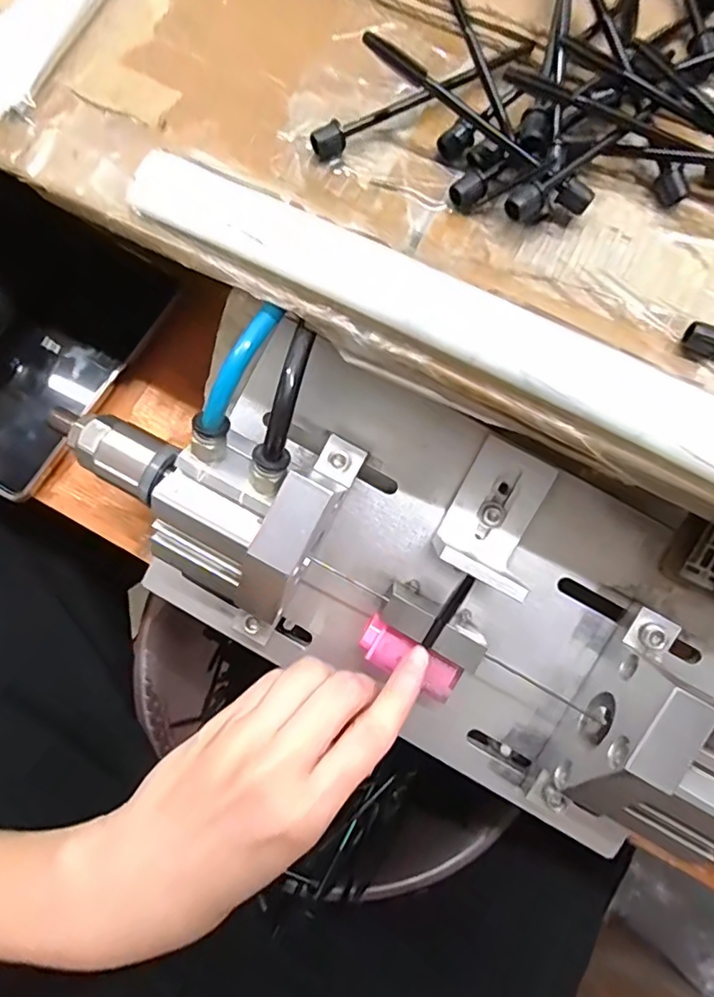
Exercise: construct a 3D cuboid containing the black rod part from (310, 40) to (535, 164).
[{"bbox_3d":[0.029,-0.163,0.228,0.104,0.011,0.008,-31,79,-6],"label":"black rod part"}]

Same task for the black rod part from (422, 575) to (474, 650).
[{"bbox_3d":[0.041,0.050,0.255,0.005,0.004,0.037,33,94,7],"label":"black rod part"}]

